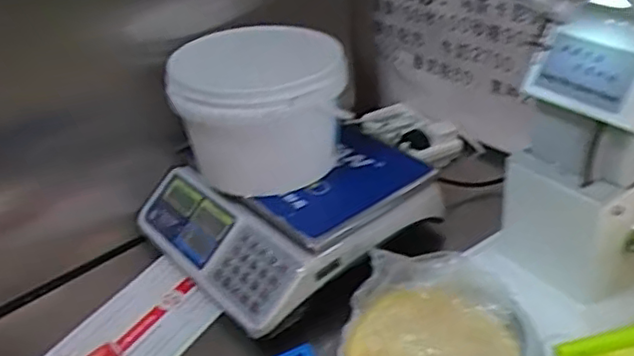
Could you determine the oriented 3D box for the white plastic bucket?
[{"bbox_3d":[-0.073,-0.091,0.863,0.215,0.198,0.207,-6,34,0],"label":"white plastic bucket"}]

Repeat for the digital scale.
[{"bbox_3d":[-0.048,0.037,0.903,0.323,0.098,0.316,-28,39,-30],"label":"digital scale"}]

